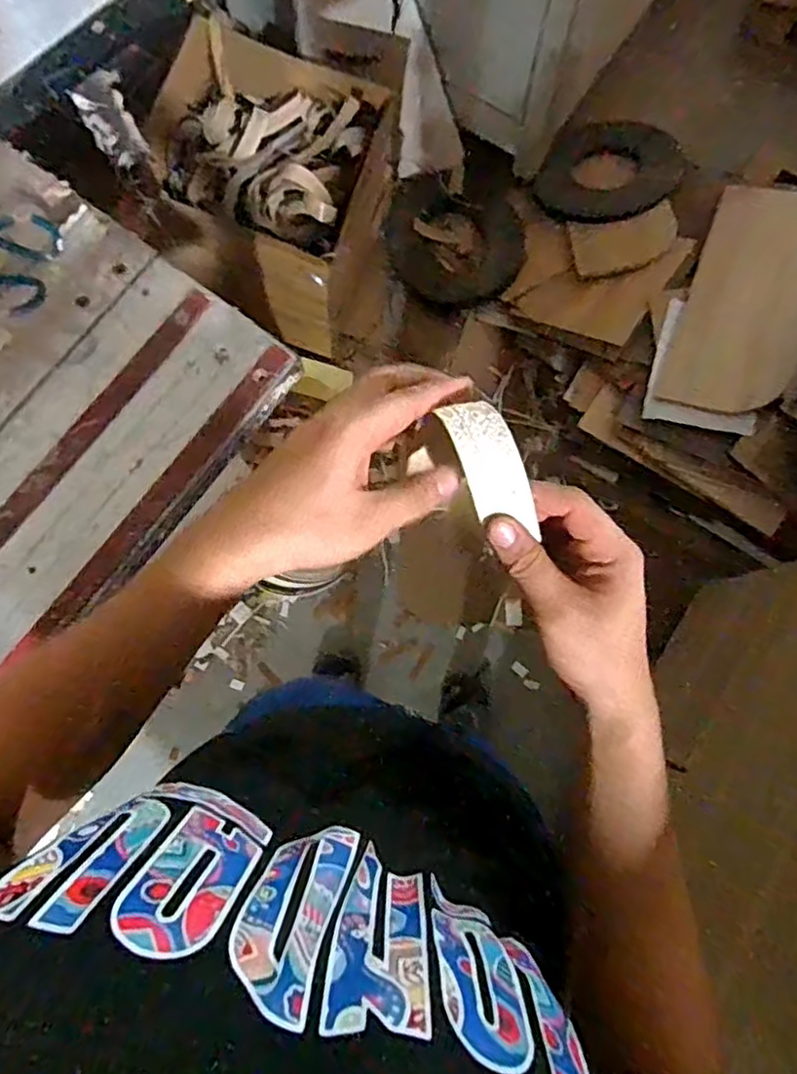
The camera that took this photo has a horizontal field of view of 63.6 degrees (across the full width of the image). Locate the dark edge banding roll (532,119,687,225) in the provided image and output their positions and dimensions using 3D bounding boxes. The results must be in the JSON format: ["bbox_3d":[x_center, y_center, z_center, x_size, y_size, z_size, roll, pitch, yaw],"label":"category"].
[{"bbox_3d":[0.487,-0.838,1.490,0.294,0.019,0.257,40,102,21],"label":"dark edge banding roll"}]

